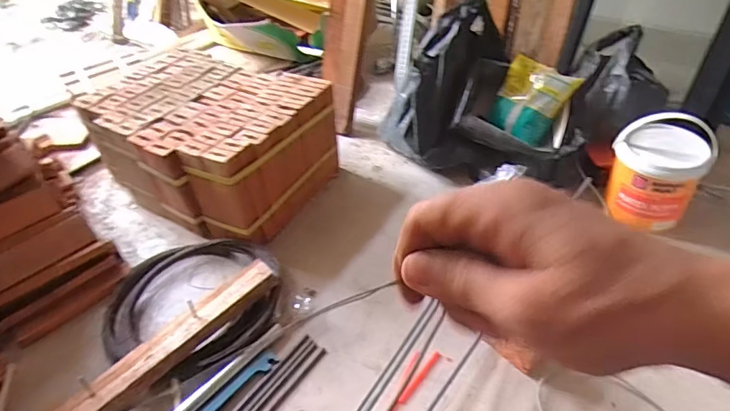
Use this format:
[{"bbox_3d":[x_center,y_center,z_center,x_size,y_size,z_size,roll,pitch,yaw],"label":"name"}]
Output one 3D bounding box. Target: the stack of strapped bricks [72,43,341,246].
[{"bbox_3d":[-0.391,-0.160,1.189,0.558,0.244,0.355,18,47,26],"label":"stack of strapped bricks"}]

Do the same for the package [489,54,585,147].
[{"bbox_3d":[0.374,-0.241,1.095,0.151,0.171,0.043,34,13,28],"label":"package"}]

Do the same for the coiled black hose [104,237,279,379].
[{"bbox_3d":[-0.350,0.192,0.972,0.364,0.054,0.324,14,45,22],"label":"coiled black hose"}]

